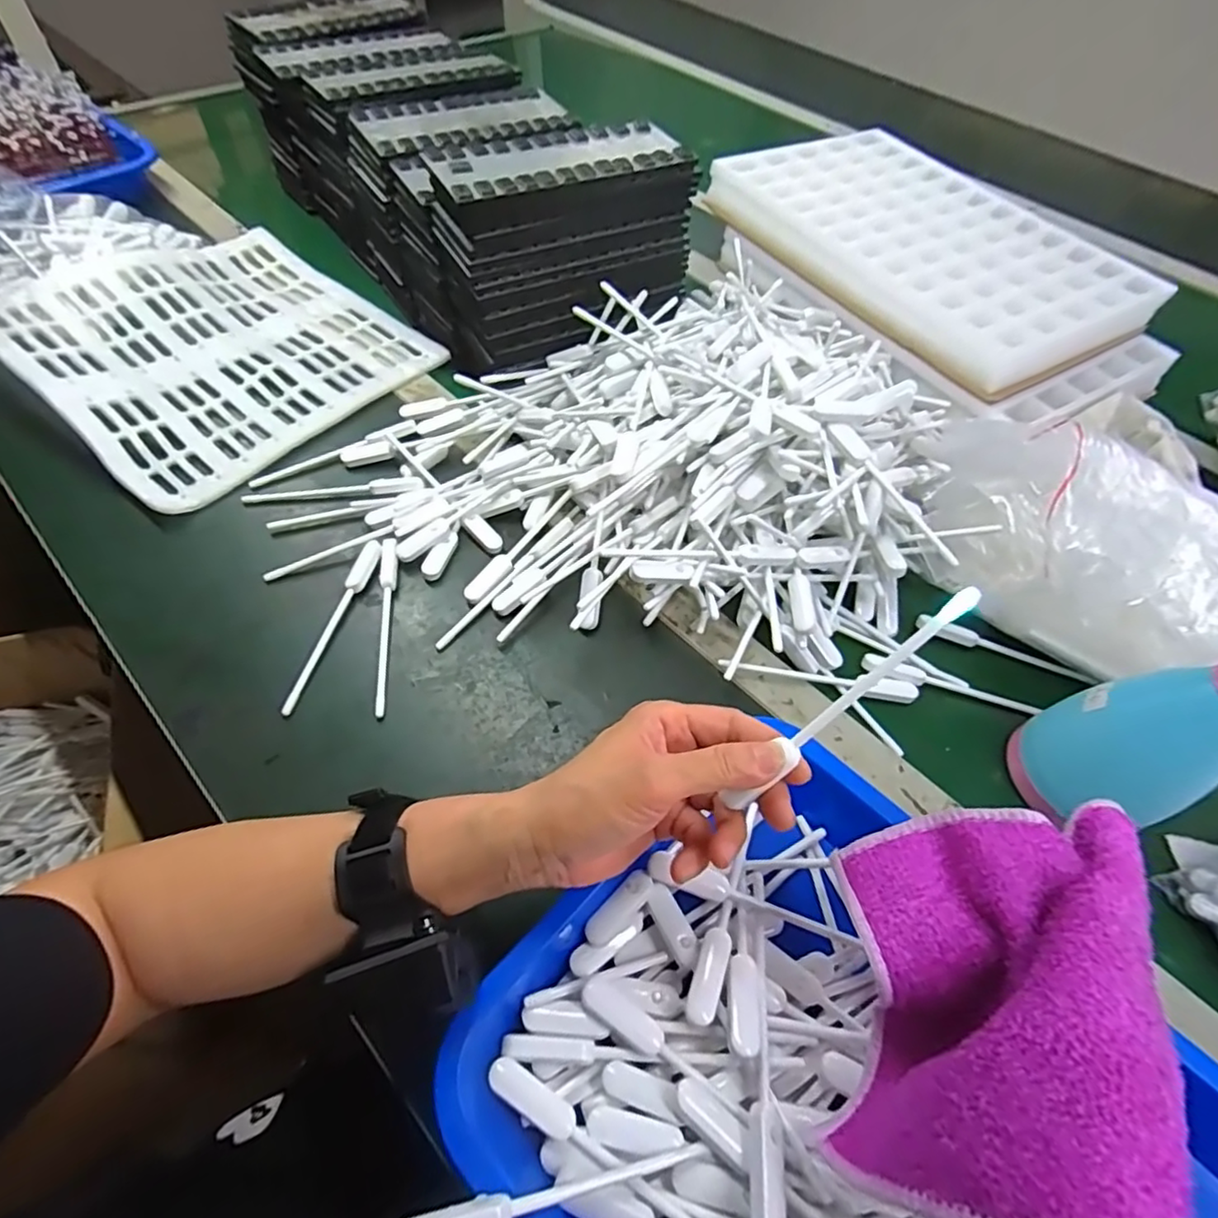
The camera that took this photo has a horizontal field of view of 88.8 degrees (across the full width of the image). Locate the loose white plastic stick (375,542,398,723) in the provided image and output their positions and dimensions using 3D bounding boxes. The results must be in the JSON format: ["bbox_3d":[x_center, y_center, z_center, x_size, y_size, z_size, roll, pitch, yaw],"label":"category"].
[{"bbox_3d":[-0.161,0.009,0.450,0.012,0.016,0.139,-5,57,-8],"label":"loose white plastic stick"}]

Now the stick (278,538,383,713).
[{"bbox_3d":[-0.199,0.009,0.447,0.015,0.013,0.140,15,56,5],"label":"stick"}]

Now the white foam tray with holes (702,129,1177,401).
[{"bbox_3d":[0.333,-0.396,0.678,0.292,0.049,0.414,-26,62,-20],"label":"white foam tray with holes"}]

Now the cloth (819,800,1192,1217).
[{"bbox_3d":[0.151,0.157,0.256,0.097,0.097,0.147,13,56,4],"label":"cloth"}]

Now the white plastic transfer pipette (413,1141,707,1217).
[{"bbox_3d":[-0.019,0.242,0.257,0.133,0.012,0.011,5,54,-23],"label":"white plastic transfer pipette"}]

